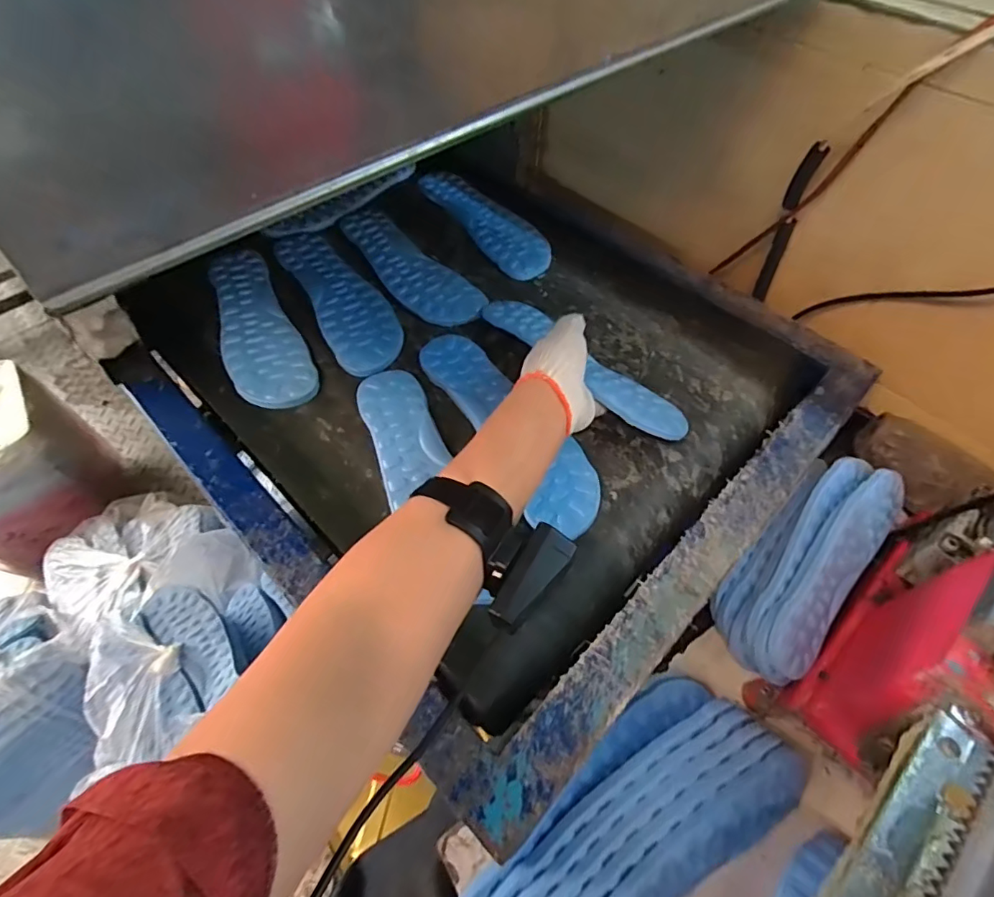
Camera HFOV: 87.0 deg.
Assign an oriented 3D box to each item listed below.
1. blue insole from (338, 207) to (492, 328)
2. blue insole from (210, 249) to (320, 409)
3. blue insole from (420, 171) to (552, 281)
[{"bbox_3d":[-0.117,-0.236,0.659,0.077,0.012,0.271,-33,64,-21],"label":"blue insole"},{"bbox_3d":[-0.282,-0.152,0.597,0.079,0.010,0.285,-24,60,-17],"label":"blue insole"},{"bbox_3d":[-0.017,-0.316,0.721,0.084,0.008,0.263,-30,63,-20],"label":"blue insole"}]

